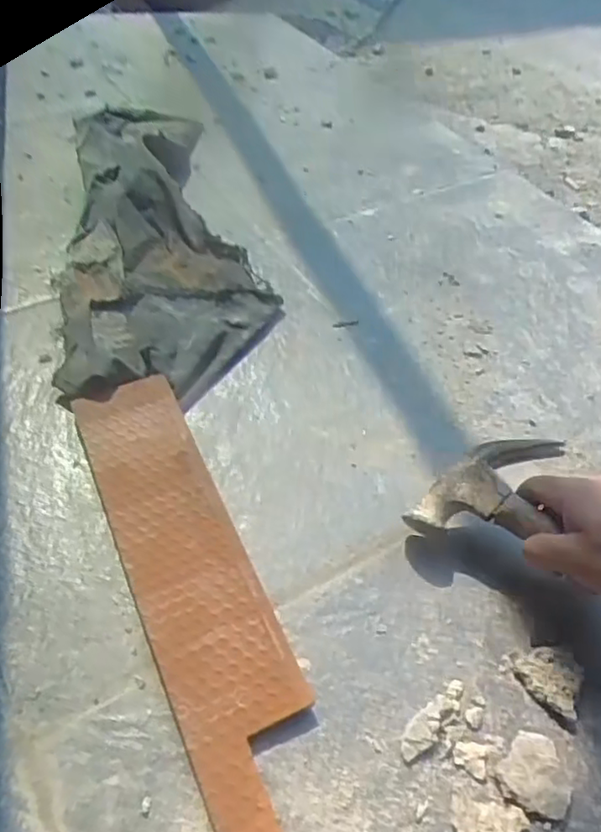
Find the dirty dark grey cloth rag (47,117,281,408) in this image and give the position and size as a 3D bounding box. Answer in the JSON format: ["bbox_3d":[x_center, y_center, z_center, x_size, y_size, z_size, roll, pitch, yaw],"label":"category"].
[{"bbox_3d":[-0.168,-0.247,0.764,0.216,0.054,0.586,-7,50,-11],"label":"dirty dark grey cloth rag"}]

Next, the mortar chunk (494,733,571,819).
[{"bbox_3d":[0.148,0.222,0.403,0.042,0.009,0.043,3,48,-3],"label":"mortar chunk"}]

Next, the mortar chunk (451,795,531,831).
[{"bbox_3d":[0.112,0.241,0.384,0.042,0.009,0.036,-14,51,-17],"label":"mortar chunk"}]

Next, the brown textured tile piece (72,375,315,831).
[{"bbox_3d":[-0.075,0.117,0.466,0.083,0.006,0.394,-20,54,-17],"label":"brown textured tile piece"}]

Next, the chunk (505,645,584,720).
[{"bbox_3d":[0.170,0.175,0.442,0.036,0.016,0.050,-29,57,-27],"label":"chunk"}]

